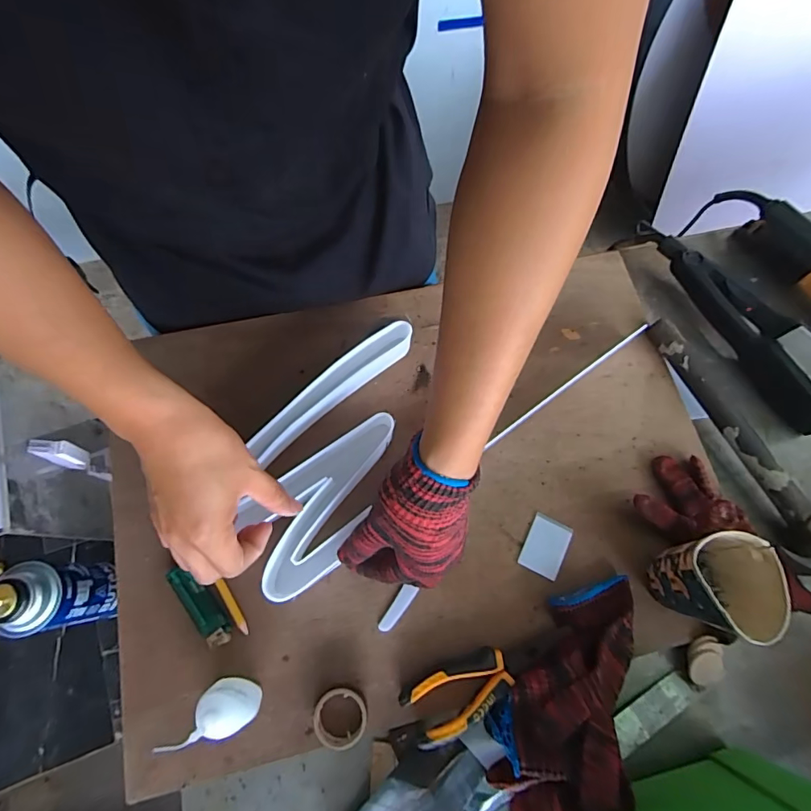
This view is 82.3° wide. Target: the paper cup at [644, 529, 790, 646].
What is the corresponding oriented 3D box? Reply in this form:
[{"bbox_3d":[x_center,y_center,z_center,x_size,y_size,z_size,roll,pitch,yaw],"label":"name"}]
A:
[{"bbox_3d":[0.264,0.156,0.403,0.065,0.089,0.080,-7,71,-5],"label":"paper cup"}]

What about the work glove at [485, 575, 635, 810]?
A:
[{"bbox_3d":[0.138,0.240,0.388,0.103,0.050,0.205,18,71,4],"label":"work glove"}]

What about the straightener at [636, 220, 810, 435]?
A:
[{"bbox_3d":[0.378,-0.095,0.533,0.077,0.040,0.282,-39,76,-14],"label":"straightener"}]

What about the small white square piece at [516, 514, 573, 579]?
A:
[{"bbox_3d":[0.138,0.138,0.457,0.039,0.005,0.054,27,71,7],"label":"small white square piece"}]

